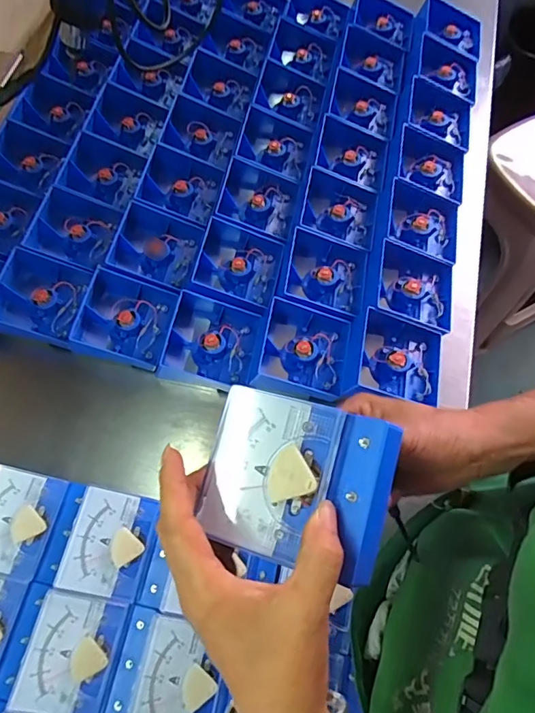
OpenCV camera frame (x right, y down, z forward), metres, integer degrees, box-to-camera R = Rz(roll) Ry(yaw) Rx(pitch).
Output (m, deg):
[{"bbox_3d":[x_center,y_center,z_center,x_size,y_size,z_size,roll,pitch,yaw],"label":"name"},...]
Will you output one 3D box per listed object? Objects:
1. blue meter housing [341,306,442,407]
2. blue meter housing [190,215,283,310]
[{"bbox_3d":[0.134,0.005,0.506,0.100,0.031,0.097,14,67,3],"label":"blue meter housing"},{"bbox_3d":[-0.034,-0.107,0.560,0.093,0.040,0.093,16,68,4],"label":"blue meter housing"}]

